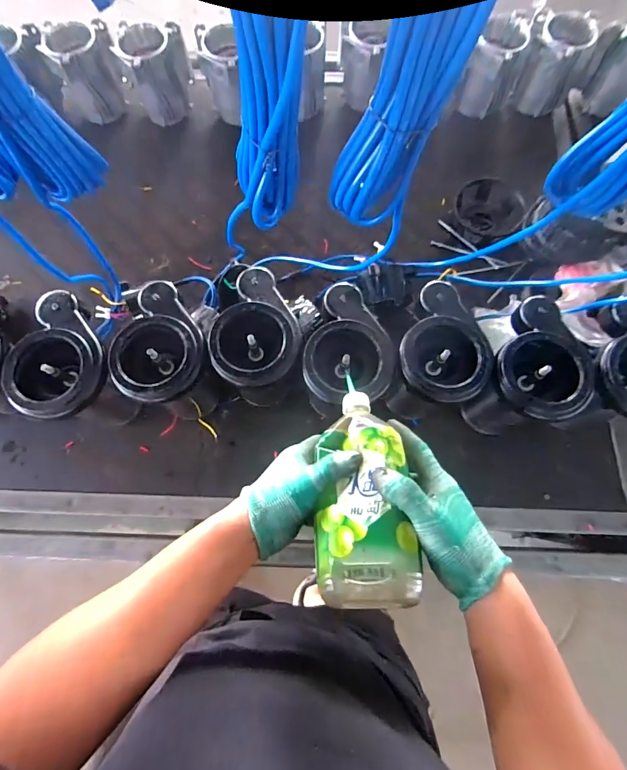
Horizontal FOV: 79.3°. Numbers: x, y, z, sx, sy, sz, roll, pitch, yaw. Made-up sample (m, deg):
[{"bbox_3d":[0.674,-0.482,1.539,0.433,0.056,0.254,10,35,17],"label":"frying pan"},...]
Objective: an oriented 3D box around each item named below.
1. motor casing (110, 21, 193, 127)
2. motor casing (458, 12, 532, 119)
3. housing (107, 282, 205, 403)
[{"bbox_3d":[-0.305,-0.621,0.760,0.117,0.140,0.083,-11,75,-2],"label":"motor casing"},{"bbox_3d":[0.364,-0.647,0.781,0.104,0.135,0.101,0,75,1],"label":"motor casing"},{"bbox_3d":[-0.212,-0.054,0.515,0.126,0.066,0.161,-30,76,-7],"label":"housing"}]

